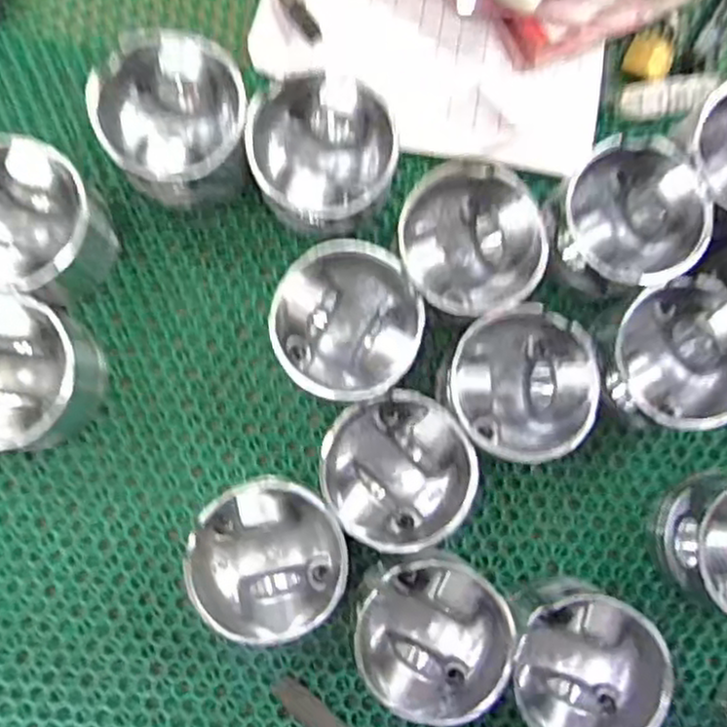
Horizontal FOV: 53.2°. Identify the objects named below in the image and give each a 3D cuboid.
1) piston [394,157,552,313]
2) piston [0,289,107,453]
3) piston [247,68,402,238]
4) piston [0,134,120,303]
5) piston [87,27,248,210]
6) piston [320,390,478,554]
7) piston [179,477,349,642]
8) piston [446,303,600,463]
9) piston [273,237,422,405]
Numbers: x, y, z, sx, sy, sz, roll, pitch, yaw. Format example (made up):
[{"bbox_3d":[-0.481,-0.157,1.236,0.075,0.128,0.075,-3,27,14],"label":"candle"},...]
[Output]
[{"bbox_3d":[0.063,-0.074,0.459,0.085,0.069,0.084,0,85,-3],"label":"piston"},{"bbox_3d":[-0.207,0.004,0.435,0.088,0.074,0.088,25,85,-1],"label":"piston"},{"bbox_3d":[-0.024,-0.127,0.458,0.089,0.073,0.086,-4,86,-3],"label":"piston"},{"bbox_3d":[-0.204,-0.086,0.445,0.088,0.074,0.091,0,85,-3],"label":"piston"},{"bbox_3d":[-0.114,-0.149,0.455,0.085,0.075,0.090,0,85,-3],"label":"piston"},{"bbox_3d":[0.018,0.065,0.444,0.088,0.072,0.092,0,85,-3],"label":"piston"},{"bbox_3d":[-0.055,0.111,0.434,0.084,0.074,0.085,0,85,-3],"label":"piston"},{"bbox_3d":[0.091,0.014,0.453,0.084,0.073,0.087,0,85,-3],"label":"piston"},{"bbox_3d":[-0.011,-0.022,0.450,0.084,0.071,0.089,0,85,-3],"label":"piston"}]

